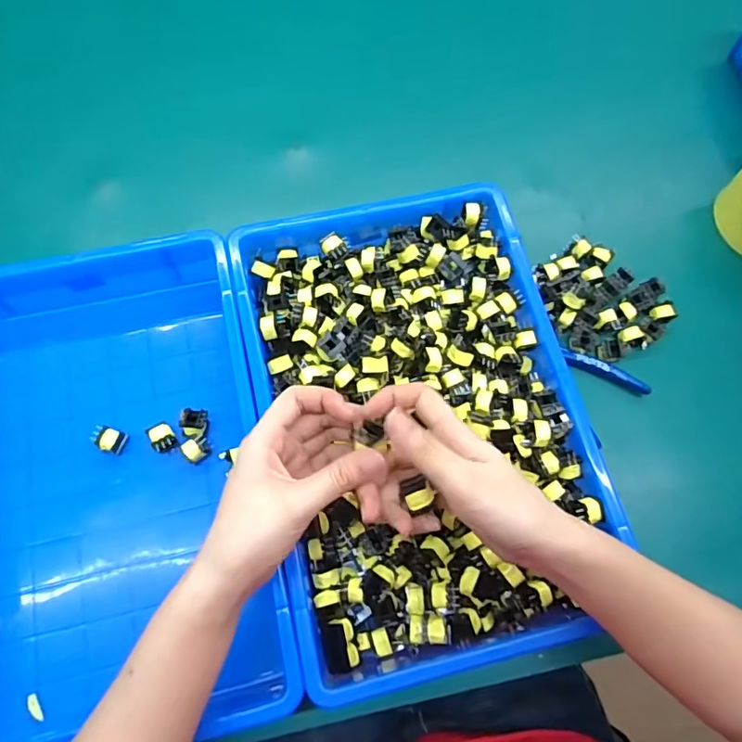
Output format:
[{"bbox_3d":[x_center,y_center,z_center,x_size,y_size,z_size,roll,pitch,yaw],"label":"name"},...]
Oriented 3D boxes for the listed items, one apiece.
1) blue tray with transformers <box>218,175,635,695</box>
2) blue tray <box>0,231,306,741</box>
[{"bbox_3d":[0.036,0.032,0.446,0.244,0.063,0.386,-12,73,-6],"label":"blue tray with transformers"},{"bbox_3d":[-0.209,0.083,0.424,0.254,0.070,0.364,-12,73,-6],"label":"blue tray"}]

